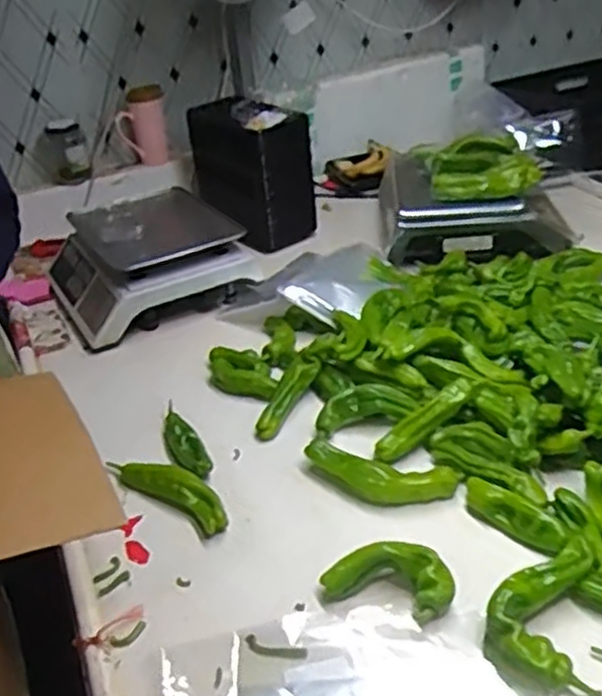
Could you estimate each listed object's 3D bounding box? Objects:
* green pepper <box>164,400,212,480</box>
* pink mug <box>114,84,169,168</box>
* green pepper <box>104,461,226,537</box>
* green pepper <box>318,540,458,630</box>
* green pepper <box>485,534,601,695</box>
[{"bbox_3d":[-0.156,0.125,0.979,0.041,0.025,0.152,-20,35,-22],"label":"green pepper"},{"bbox_3d":[-0.333,-0.473,1.586,0.088,0.148,0.076,5,34,16],"label":"pink mug"},{"bbox_3d":[-0.161,0.170,0.906,0.197,0.035,0.049,20,40,34],"label":"green pepper"},{"bbox_3d":[0.088,0.230,0.751,0.130,0.039,0.066,7,35,19],"label":"green pepper"},{"bbox_3d":[0.226,0.245,0.700,0.096,0.039,0.151,3,33,14],"label":"green pepper"}]

